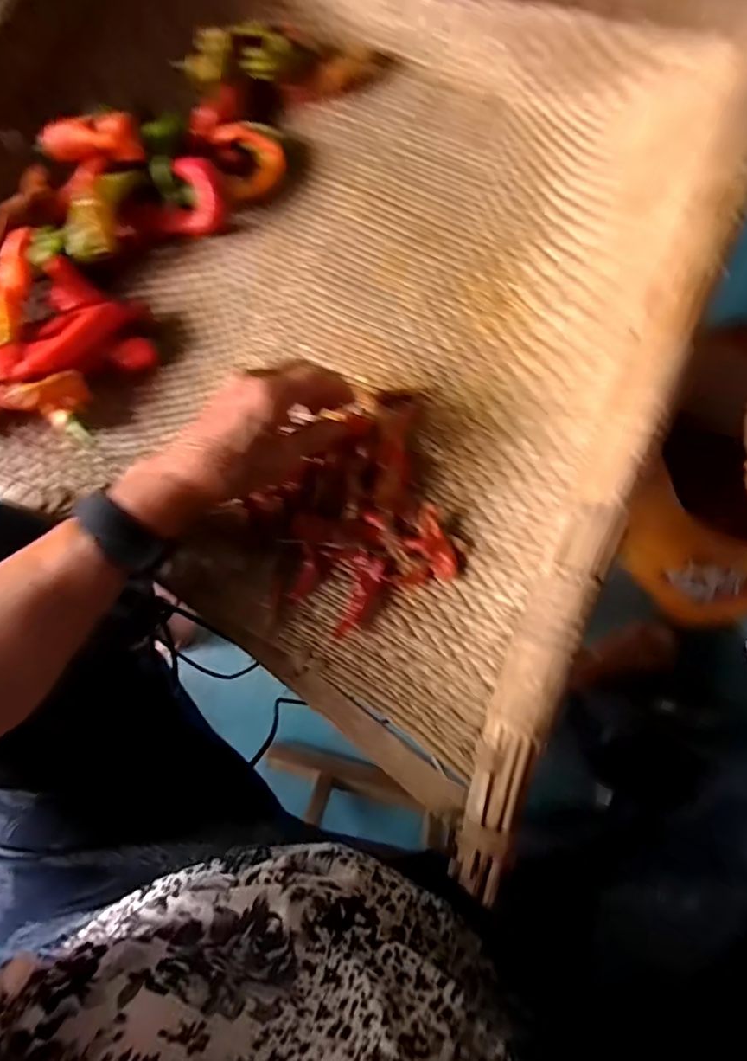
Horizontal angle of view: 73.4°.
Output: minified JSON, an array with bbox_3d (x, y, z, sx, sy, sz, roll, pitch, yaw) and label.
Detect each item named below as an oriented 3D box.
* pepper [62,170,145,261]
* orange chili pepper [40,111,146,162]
[{"bbox_3d":[-0.230,-0.267,0.420,0.030,0.029,0.091,16,78,6],"label":"pepper"},{"bbox_3d":[-0.226,-0.314,0.403,0.072,0.028,0.022,-17,73,-17],"label":"orange chili pepper"}]

